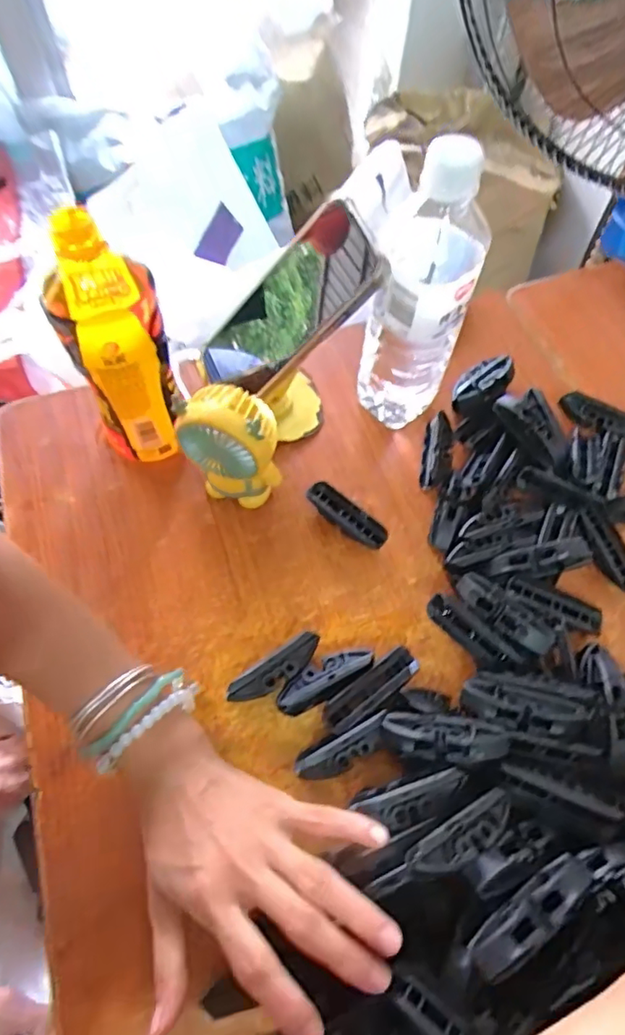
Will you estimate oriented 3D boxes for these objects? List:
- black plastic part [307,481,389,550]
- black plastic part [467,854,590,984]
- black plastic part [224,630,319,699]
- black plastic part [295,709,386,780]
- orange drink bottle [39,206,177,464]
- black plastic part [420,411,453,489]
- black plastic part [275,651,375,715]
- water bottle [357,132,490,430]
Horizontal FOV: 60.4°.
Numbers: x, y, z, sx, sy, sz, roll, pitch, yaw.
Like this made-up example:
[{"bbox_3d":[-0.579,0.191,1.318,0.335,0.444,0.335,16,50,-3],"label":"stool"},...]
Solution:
[{"bbox_3d":[0.027,0.000,0.421,0.069,0.021,0.018,38,69,16],"label":"black plastic part"},{"bbox_3d":[0.112,0.199,0.268,0.076,0.013,0.021,-32,69,-16],"label":"black plastic part"},{"bbox_3d":[-0.024,0.105,0.365,0.068,0.022,0.019,-31,68,-16],"label":"black plastic part"},{"bbox_3d":[0.020,0.148,0.341,0.062,0.021,0.021,-21,66,-12],"label":"black plastic part"},{"bbox_3d":[-0.137,-0.116,0.385,0.068,0.187,0.072,-23,66,-12],"label":"orange drink bottle"},{"bbox_3d":[0.105,-0.054,0.449,0.023,0.018,0.067,9,74,4],"label":"black plastic part"},{"bbox_3d":[0.008,0.109,0.361,0.067,0.021,0.024,-24,66,-13],"label":"black plastic part"},{"bbox_3d":[0.076,-0.153,0.392,0.070,0.211,0.067,13,64,5],"label":"water bottle"}]

